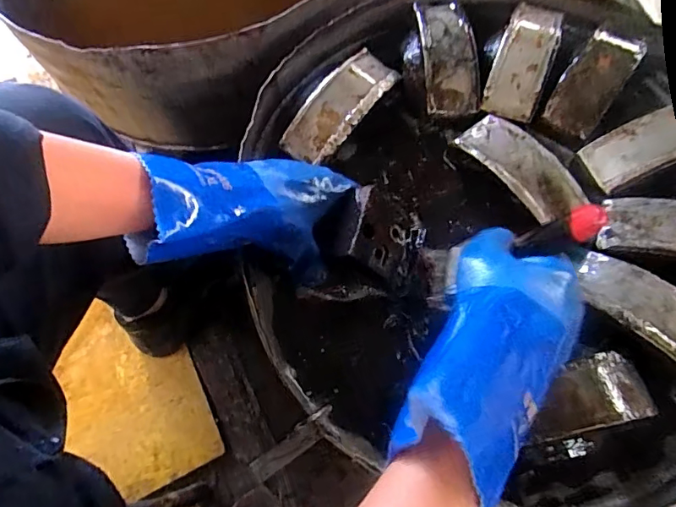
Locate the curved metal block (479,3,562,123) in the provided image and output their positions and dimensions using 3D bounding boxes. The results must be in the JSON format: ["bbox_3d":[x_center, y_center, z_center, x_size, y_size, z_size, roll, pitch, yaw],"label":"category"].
[{"bbox_3d":[0.210,-0.221,0.546,0.055,0.024,0.148,20,71,9],"label":"curved metal block"}]

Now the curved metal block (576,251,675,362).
[{"bbox_3d":[0.294,0.060,0.447,0.151,0.034,0.059,39,76,15],"label":"curved metal block"}]

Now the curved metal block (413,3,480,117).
[{"bbox_3d":[0.124,-0.227,0.552,0.059,0.026,0.142,-5,69,0],"label":"curved metal block"}]

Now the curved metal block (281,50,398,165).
[{"bbox_3d":[0.003,-0.164,0.536,0.055,0.023,0.151,36,75,14],"label":"curved metal block"}]

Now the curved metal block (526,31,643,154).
[{"bbox_3d":[0.276,-0.184,0.533,0.057,0.024,0.135,35,91,10],"label":"curved metal block"}]

